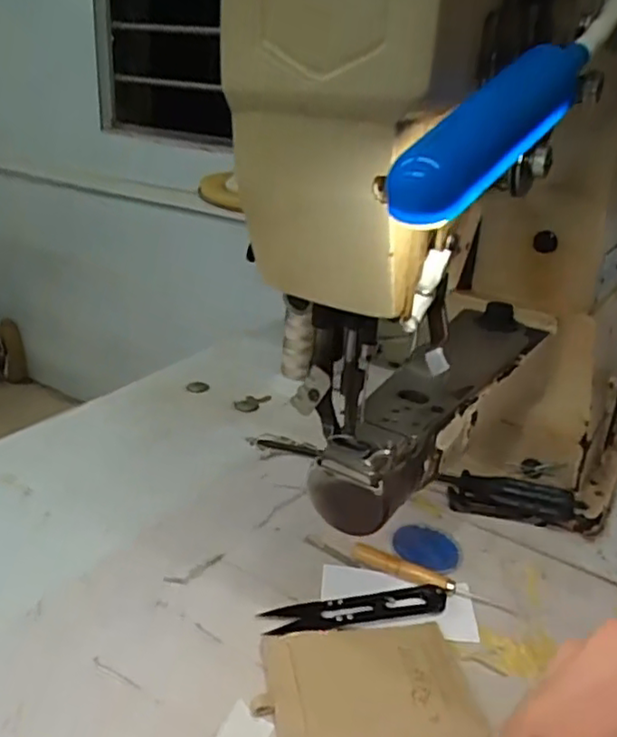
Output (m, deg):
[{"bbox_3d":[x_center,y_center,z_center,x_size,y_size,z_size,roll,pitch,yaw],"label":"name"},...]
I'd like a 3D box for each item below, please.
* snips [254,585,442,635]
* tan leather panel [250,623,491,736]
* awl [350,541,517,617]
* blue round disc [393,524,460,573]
[{"bbox_3d":[0.032,0.152,0.404,0.120,0.009,0.029,-2,26,-16],"label":"snips"},{"bbox_3d":[0.032,0.171,0.350,0.115,0.009,0.074,0,25,-11],"label":"tan leather panel"},{"bbox_3d":[0.082,0.142,0.433,0.110,0.015,0.013,12,26,15],"label":"awl"},{"bbox_3d":[0.085,0.129,0.464,0.047,0.012,0.045,4,25,-2],"label":"blue round disc"}]

